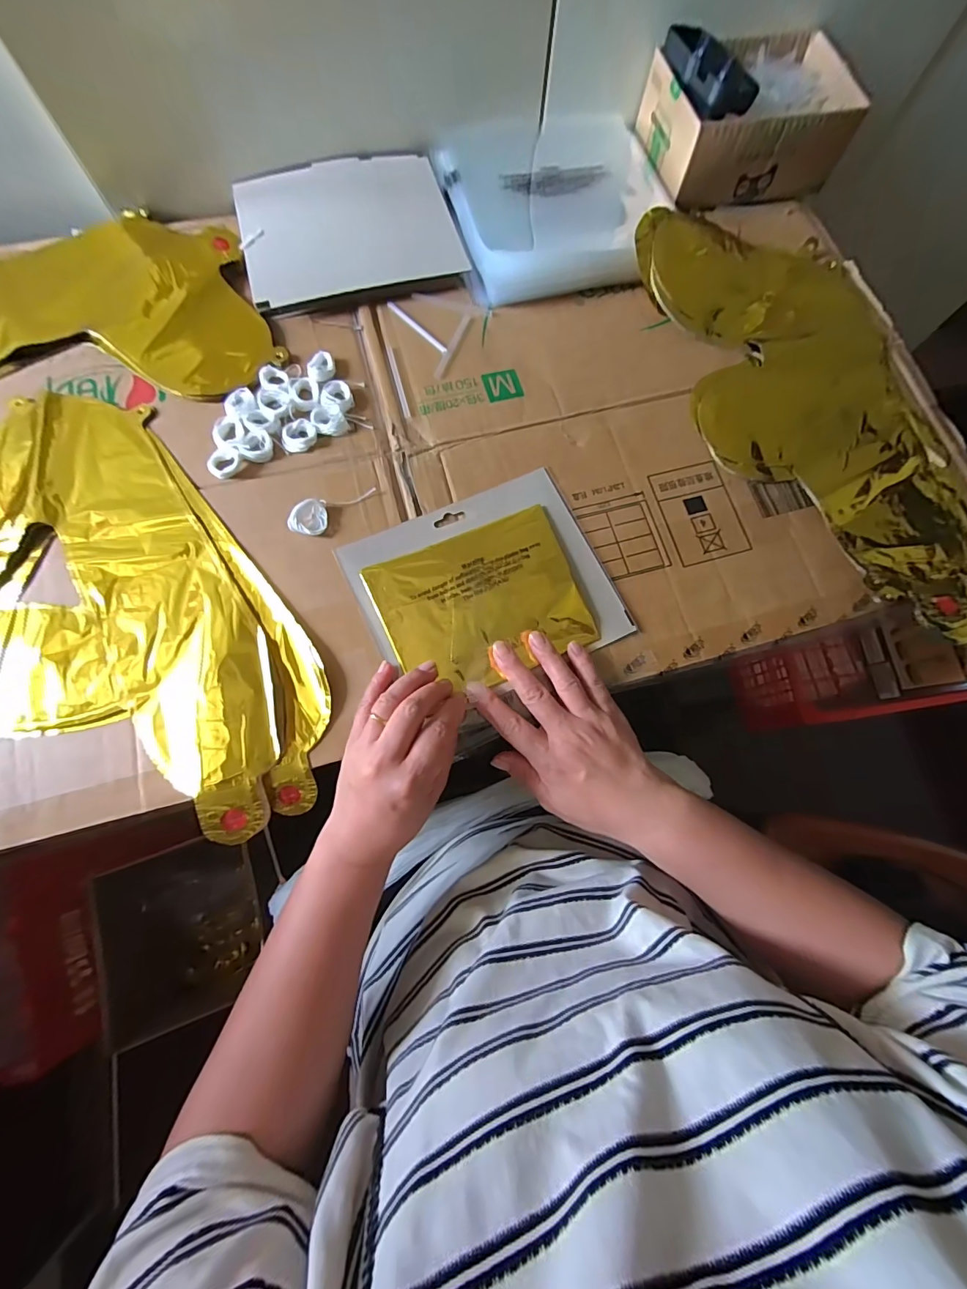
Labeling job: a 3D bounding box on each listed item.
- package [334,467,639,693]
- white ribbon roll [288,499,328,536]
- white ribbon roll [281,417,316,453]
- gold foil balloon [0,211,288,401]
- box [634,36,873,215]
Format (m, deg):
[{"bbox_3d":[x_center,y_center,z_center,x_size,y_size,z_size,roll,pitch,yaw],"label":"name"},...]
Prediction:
[{"bbox_3d":[0.003,-0.049,0.373,0.196,0.013,0.157,-24,76,-8],"label":"package"},{"bbox_3d":[-0.143,-0.103,0.371,0.029,0.015,0.027,0,74,-2],"label":"white ribbon roll"},{"bbox_3d":[-0.160,-0.182,0.398,0.029,0.006,0.028,0,74,-2],"label":"white ribbon roll"},{"bbox_3d":[-0.404,-0.295,0.412,0.400,0.011,0.209,-12,75,-5],"label":"gold foil balloon"},{"bbox_3d":[0.284,-0.561,0.491,0.198,0.065,0.138,-14,75,-5],"label":"box"}]

